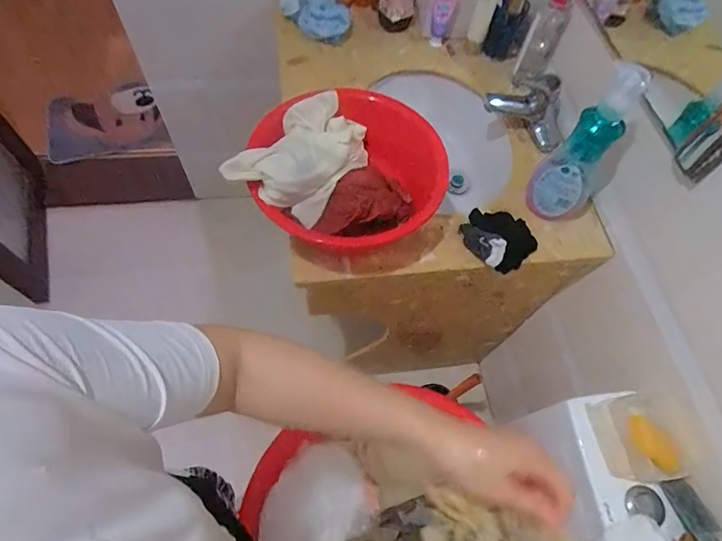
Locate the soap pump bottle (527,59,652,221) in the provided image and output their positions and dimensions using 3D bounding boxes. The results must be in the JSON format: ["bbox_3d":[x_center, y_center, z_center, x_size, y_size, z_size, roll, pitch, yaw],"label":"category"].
[{"bbox_3d":[0.355,-0.184,0.726,0.096,0.278,0.057,31,64,13],"label":"soap pump bottle"}]

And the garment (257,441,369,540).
[{"bbox_3d":[-0.079,0.430,0.786,0.189,0.058,0.231,-13,63,-11],"label":"garment"}]

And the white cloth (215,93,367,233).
[{"bbox_3d":[-0.091,-0.185,0.719,0.155,0.109,0.231,19,47,7],"label":"white cloth"}]

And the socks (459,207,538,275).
[{"bbox_3d":[0.248,-0.058,0.779,0.108,0.060,0.112,2,61,-3],"label":"socks"}]

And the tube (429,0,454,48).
[{"bbox_3d":[0.178,-0.566,1.026,0.049,0.120,0.030,14,61,4],"label":"tube"}]

